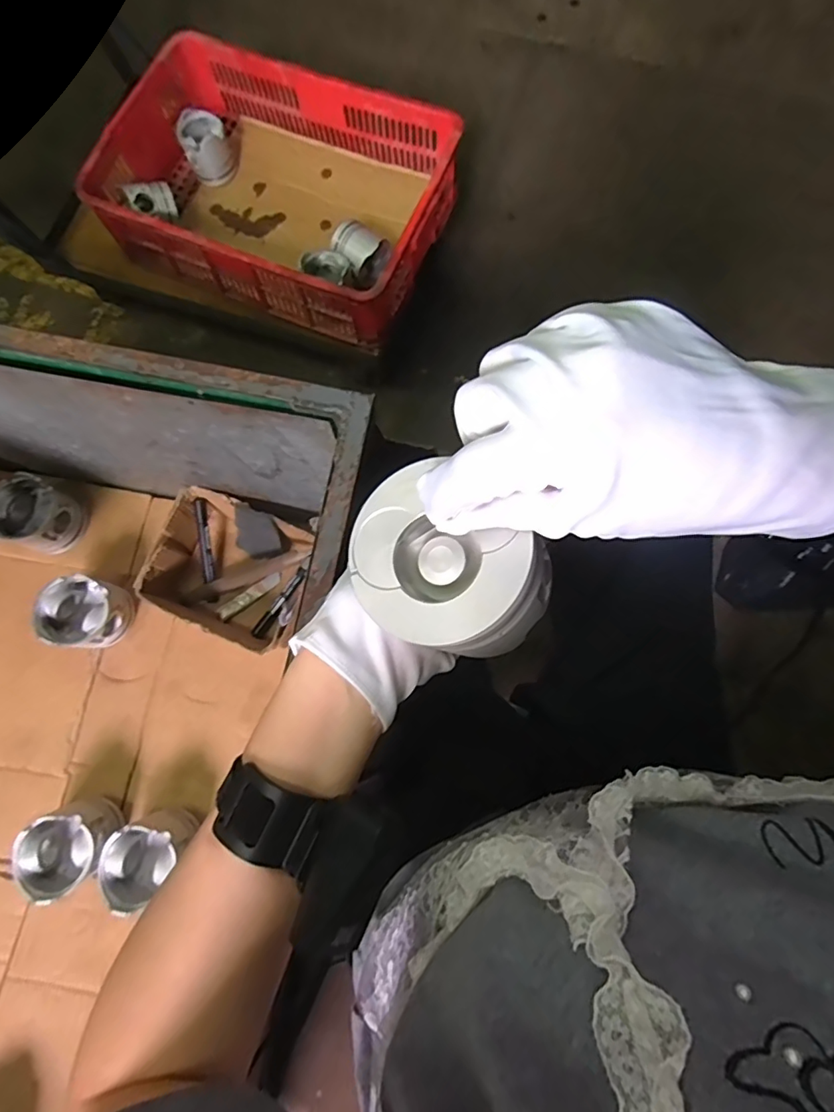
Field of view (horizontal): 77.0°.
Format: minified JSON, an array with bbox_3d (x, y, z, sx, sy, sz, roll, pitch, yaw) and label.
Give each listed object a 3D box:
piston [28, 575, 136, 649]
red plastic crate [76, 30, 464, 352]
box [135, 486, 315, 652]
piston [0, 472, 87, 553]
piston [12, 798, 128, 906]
[{"bbox_3d":[-0.449,0.077,0.716,0.091,0.088,0.089,0,77,-2],"label":"piston"},{"bbox_3d":[-0.262,-0.690,1.007,0.604,0.165,0.398,21,77,3],"label":"red plastic crate"},{"bbox_3d":[-0.267,0.017,0.734,0.191,0.084,0.171,22,77,3],"label":"box"},{"bbox_3d":[-0.534,-0.056,0.743,0.099,0.082,0.094,0,77,-2],"label":"piston"},{"bbox_3d":[-0.432,0.361,0.656,0.097,0.081,0.094,0,77,-2],"label":"piston"}]

